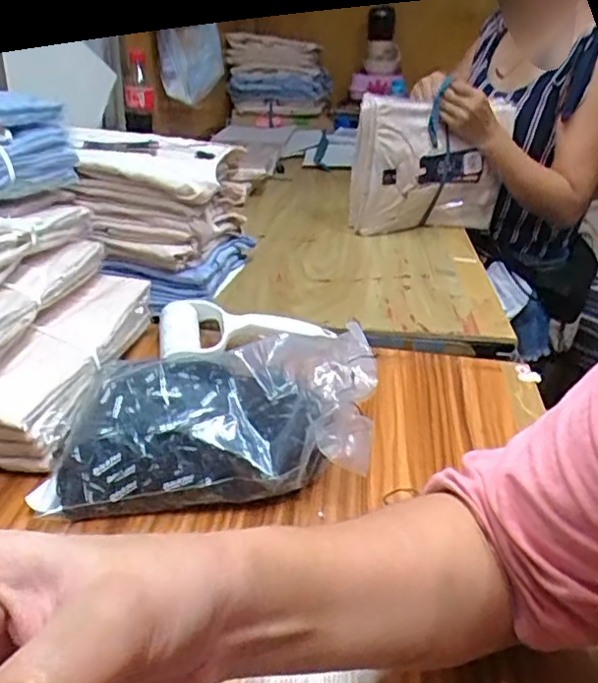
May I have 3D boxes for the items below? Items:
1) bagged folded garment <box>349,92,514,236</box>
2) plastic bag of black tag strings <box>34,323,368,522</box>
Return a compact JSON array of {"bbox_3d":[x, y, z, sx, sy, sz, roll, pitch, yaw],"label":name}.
[{"bbox_3d":[0.223,-0.288,1.009,0.273,0.216,0.067,-5,29,-19],"label":"bagged folded garment"},{"bbox_3d":[-0.065,0.054,0.494,0.257,0.094,0.151,0,28,-5],"label":"plastic bag of black tag strings"}]

